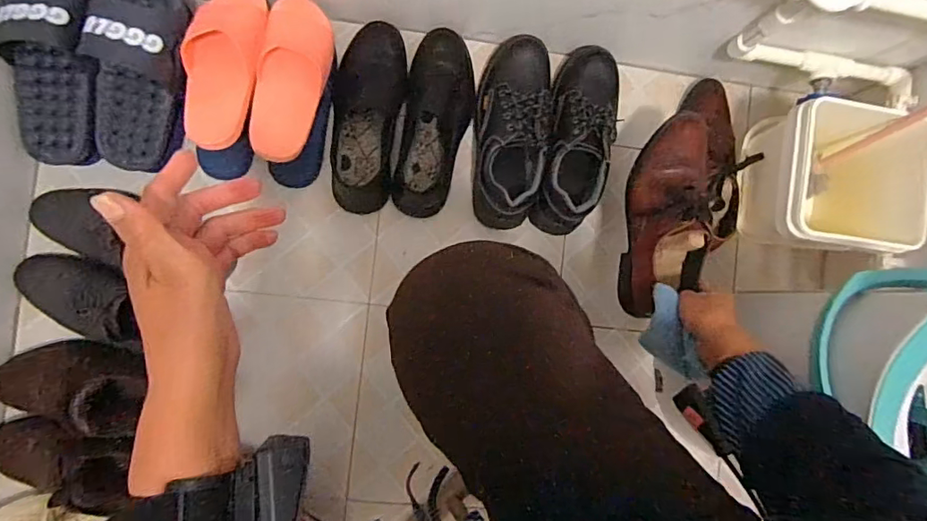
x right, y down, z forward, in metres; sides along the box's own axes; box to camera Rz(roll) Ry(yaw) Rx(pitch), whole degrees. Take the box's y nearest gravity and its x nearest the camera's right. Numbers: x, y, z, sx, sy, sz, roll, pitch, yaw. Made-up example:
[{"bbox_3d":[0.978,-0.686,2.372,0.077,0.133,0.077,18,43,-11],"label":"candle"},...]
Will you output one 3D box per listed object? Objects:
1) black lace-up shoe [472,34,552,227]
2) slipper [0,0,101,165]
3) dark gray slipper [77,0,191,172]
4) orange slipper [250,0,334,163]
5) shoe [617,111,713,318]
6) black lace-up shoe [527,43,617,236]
[{"bbox_3d":[0.072,-0.199,0.808,0.105,0.094,0.287,8,86,-6],"label":"black lace-up shoe"},{"bbox_3d":[-0.547,-0.269,0.700,0.111,0.079,0.281,10,109,-6],"label":"slipper"},{"bbox_3d":[-0.446,-0.259,0.714,0.109,0.092,0.280,13,109,-6],"label":"dark gray slipper"},{"bbox_3d":[-0.236,-0.257,0.730,0.092,0.063,0.240,6,86,-6],"label":"orange slipper"},{"bbox_3d":[0.272,-0.064,0.691,0.085,0.114,0.273,11,88,-6],"label":"shoe"},{"bbox_3d":[0.177,-0.189,0.814,0.103,0.098,0.293,14,86,-6],"label":"black lace-up shoe"}]

